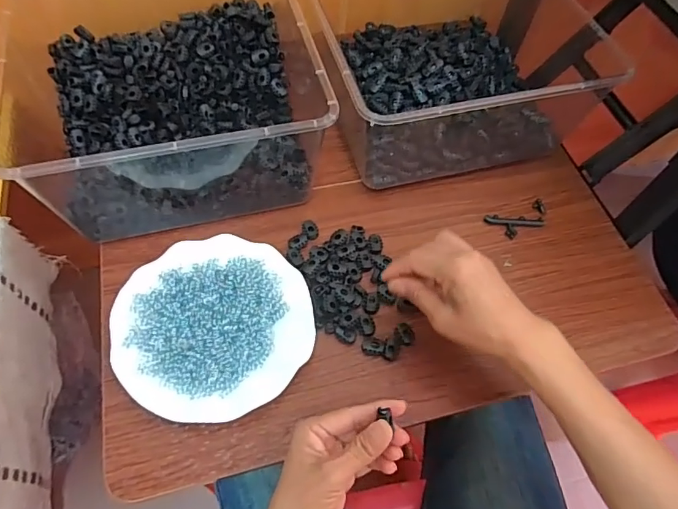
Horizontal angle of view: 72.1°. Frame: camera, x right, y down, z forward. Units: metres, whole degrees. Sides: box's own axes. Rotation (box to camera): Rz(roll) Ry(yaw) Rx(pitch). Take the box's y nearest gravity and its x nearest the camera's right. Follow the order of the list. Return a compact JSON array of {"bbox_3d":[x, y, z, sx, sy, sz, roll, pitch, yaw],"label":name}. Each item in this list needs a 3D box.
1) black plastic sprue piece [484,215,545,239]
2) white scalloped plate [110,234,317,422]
[{"bbox_3d":[0.208,-0.033,0.549,0.069,0.004,0.030,4,60,-2],"label":"black plastic sprue piece"},{"bbox_3d":[-0.120,0.066,0.454,0.179,0.021,0.177,2,61,-3],"label":"white scalloped plate"}]

